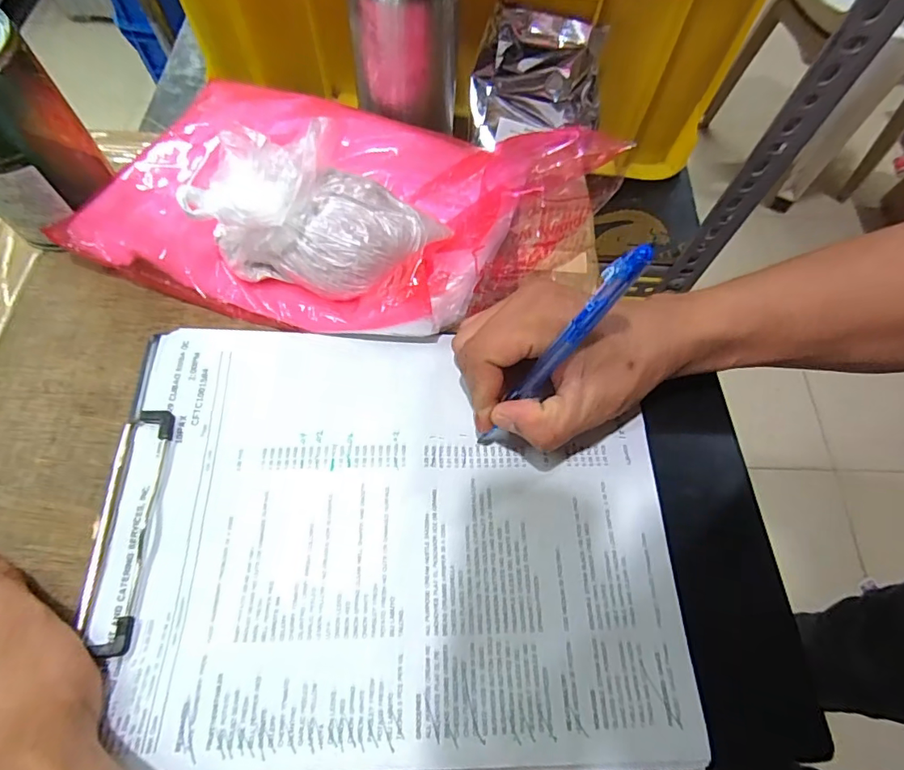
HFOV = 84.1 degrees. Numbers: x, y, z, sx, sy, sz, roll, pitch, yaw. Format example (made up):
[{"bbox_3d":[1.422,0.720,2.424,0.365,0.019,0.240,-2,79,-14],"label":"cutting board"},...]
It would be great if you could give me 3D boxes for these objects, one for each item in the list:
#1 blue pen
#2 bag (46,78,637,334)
[{"bbox_3d":[0.047,-0.012,0.240,0.010,0.135,0.011,-23,65,-43],"label":"blue pen"},{"bbox_3d":[-0.070,-0.122,0.309,0.281,0.067,0.175,19,66,6],"label":"bag"}]

